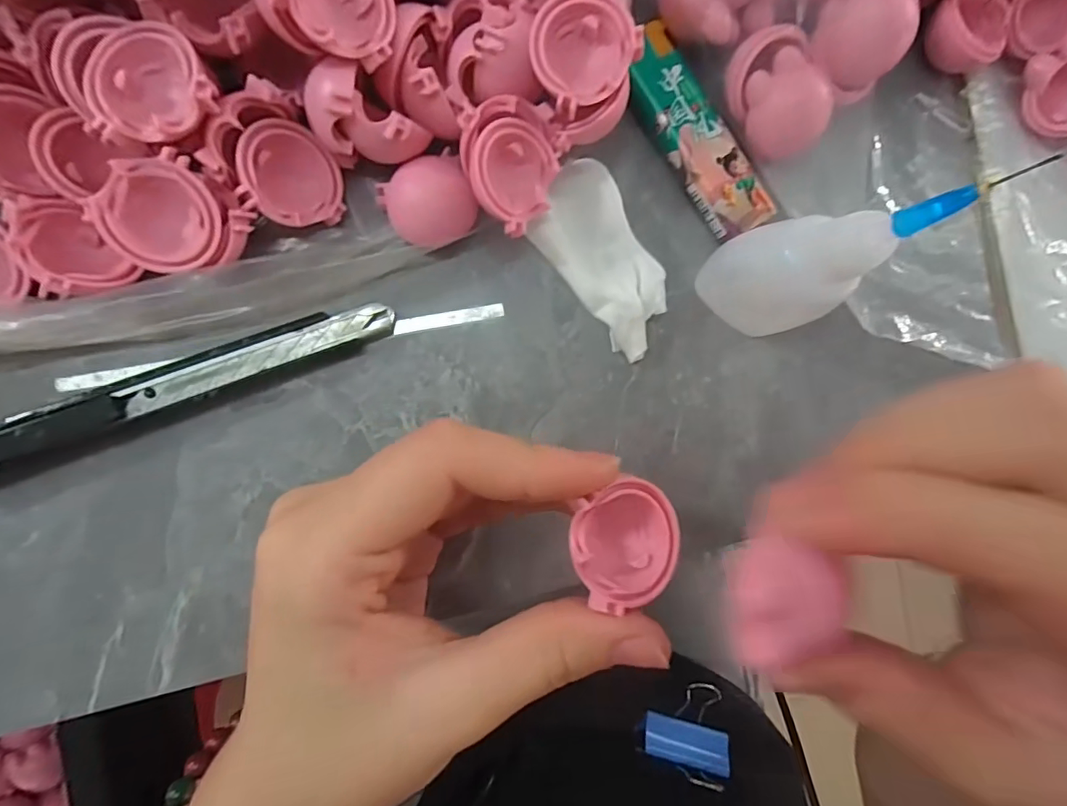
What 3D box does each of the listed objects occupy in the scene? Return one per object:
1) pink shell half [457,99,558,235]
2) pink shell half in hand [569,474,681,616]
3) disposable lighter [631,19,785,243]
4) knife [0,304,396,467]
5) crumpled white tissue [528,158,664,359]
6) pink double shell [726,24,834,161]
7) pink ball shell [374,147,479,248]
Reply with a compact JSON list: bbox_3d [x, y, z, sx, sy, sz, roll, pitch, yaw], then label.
[{"bbox_3d":[-0.008,-0.072,0.160,0.029,0.023,0.039,12,87,-9],"label":"pink shell half"},{"bbox_3d":[0.023,0.033,0.128,0.028,0.014,0.028,0,89,-10],"label":"pink shell half in hand"},{"bbox_3d":[0.057,-0.093,0.180,0.026,0.007,0.076,-34,95,-9],"label":"disposable lighter"},{"bbox_3d":[-0.109,-0.005,0.155,0.133,0.011,0.013,-22,93,-9],"label":"knife"},{"bbox_3d":[0.027,-0.050,0.176,0.034,0.014,0.064,-38,95,-8],"label":"crumpled white tissue"},{"bbox_3d":[0.084,-0.105,0.173,0.023,0.019,0.038,-39,95,-8],"label":"pink double shell"},{"bbox_3d":[-0.034,-0.064,0.167,0.027,0.014,0.025,-24,93,-9],"label":"pink ball shell"}]

